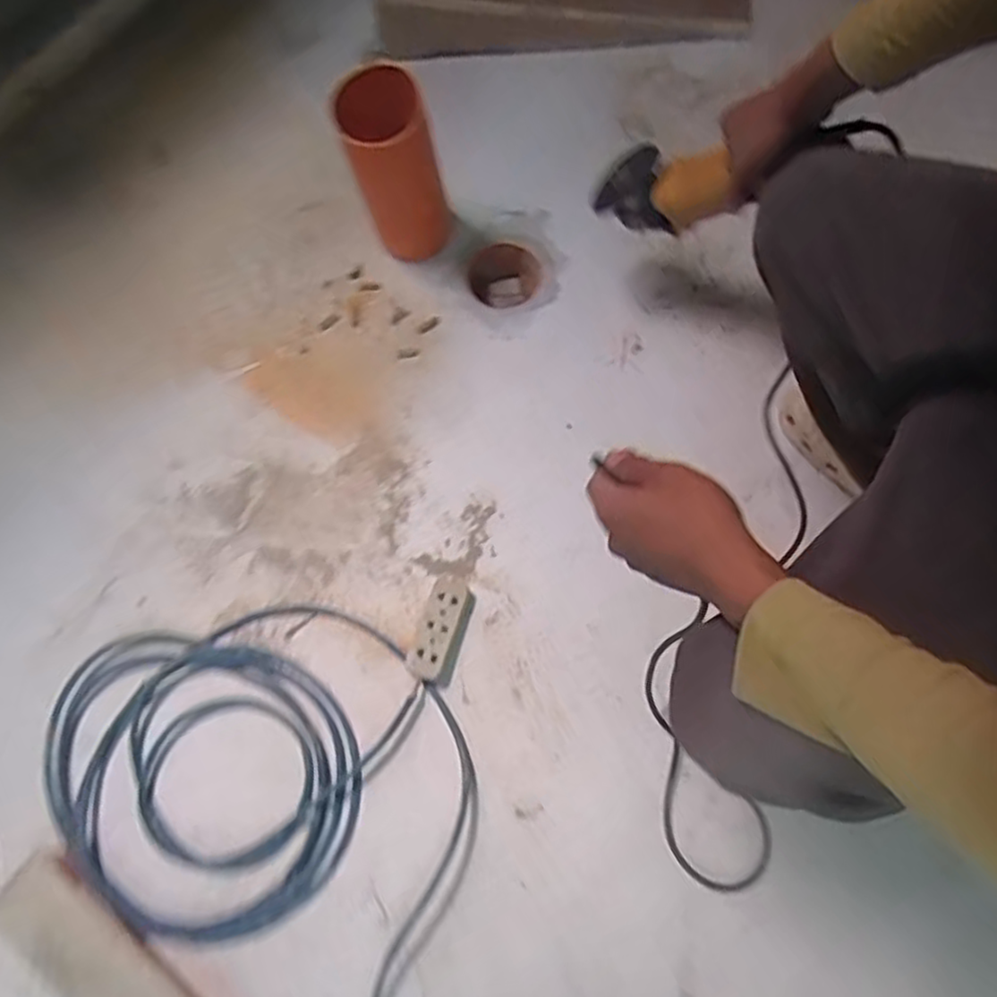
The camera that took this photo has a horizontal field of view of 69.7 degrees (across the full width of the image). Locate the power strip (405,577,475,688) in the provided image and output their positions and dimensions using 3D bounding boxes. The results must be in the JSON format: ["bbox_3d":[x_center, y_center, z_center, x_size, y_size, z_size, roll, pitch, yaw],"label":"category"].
[{"bbox_3d":[-0.065,0.149,0.817,0.054,0.025,0.120,16,71,7],"label":"power strip"}]

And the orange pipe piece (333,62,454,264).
[{"bbox_3d":[-0.130,-0.416,0.905,0.109,0.220,0.092,-19,71,-5],"label":"orange pipe piece"}]

